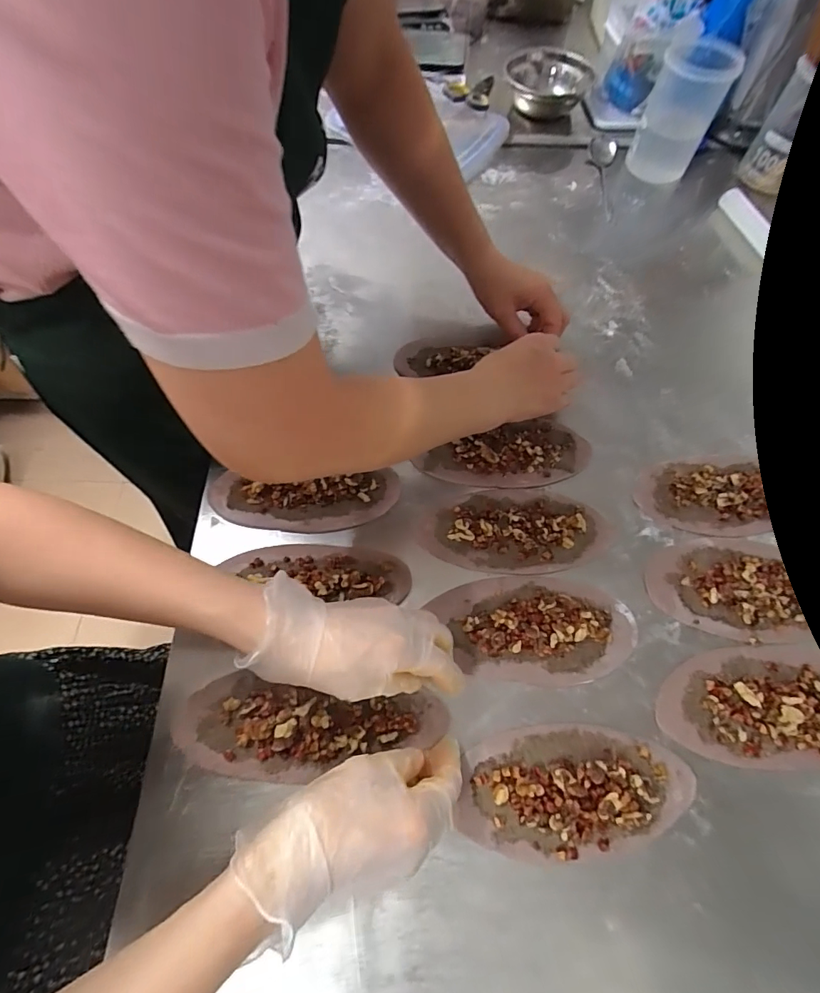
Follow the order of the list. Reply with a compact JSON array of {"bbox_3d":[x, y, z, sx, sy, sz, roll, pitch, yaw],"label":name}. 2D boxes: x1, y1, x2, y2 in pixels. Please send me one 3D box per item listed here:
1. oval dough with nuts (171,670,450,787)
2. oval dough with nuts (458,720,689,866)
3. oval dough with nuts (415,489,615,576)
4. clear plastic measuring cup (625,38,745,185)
[{"bbox_3d":[-0.081,0.187,0.364,0.219,0.021,0.075,-1,65,0],"label":"oval dough with nuts"},{"bbox_3d":[0.128,0.226,0.348,0.179,0.019,0.087,-5,66,-4],"label":"oval dough with nuts"},{"bbox_3d":[0.105,0.029,0.437,0.186,0.016,0.087,-1,65,-3],"label":"oval dough with nuts"},{"bbox_3d":[0.388,-0.555,0.653,0.094,0.144,0.106,23,67,8],"label":"clear plastic measuring cup"}]

